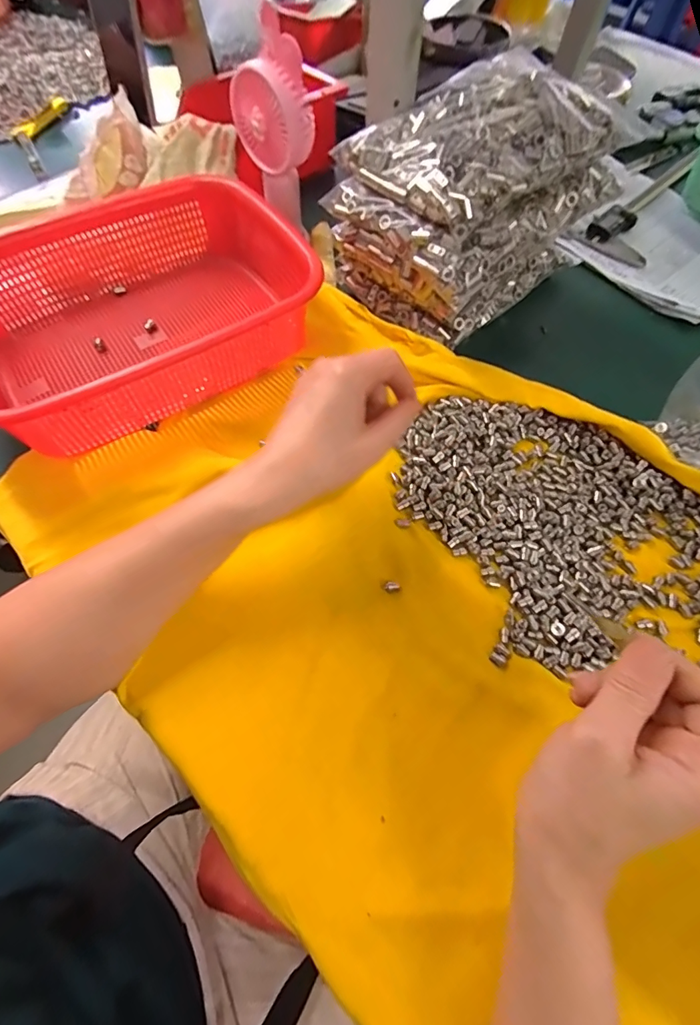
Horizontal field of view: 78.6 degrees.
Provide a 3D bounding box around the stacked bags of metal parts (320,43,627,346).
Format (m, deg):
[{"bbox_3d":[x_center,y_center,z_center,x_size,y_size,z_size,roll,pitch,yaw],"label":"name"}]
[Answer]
[{"bbox_3d":[0.104,-0.275,0.387,0.205,0.138,0.162,-39,71,-20],"label":"stacked bags of metal parts"}]

